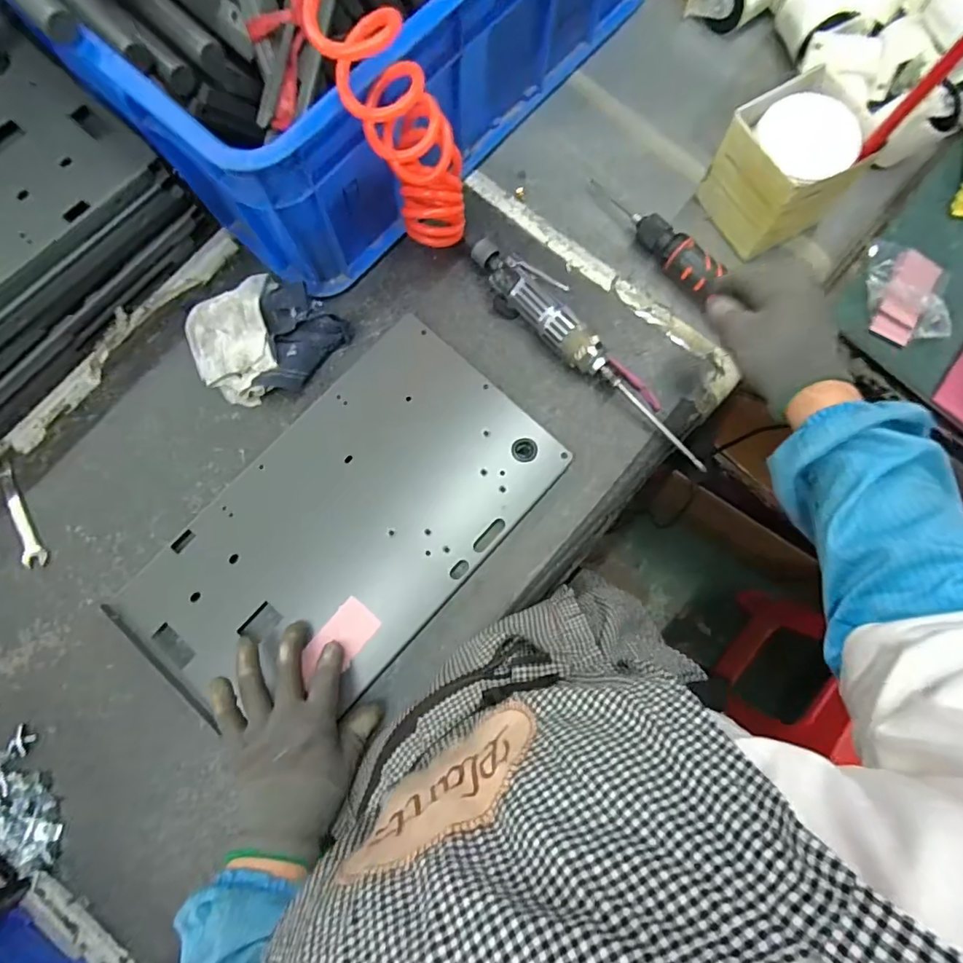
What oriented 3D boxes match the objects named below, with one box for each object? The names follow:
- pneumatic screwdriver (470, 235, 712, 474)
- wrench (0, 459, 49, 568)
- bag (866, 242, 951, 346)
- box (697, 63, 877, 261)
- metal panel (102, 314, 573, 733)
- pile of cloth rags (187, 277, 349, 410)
[{"bbox_3d":[0.112,-0.138,0.544,0.054,0.044,0.319,-44,84,-7],"label":"pneumatic screwdriver"},{"bbox_3d":[-0.460,0.030,0.512,0.018,0.006,0.118,-25,82,-5],"label":"wrench"},{"bbox_3d":[0.474,-0.213,0.562,0.084,0.028,0.114,13,81,1],"label":"bag"},{"bbox_3d":[0.308,-0.318,0.534,0.109,0.110,0.113,-32,82,-6],"label":"box"},{"bbox_3d":[-0.131,0.046,0.505,0.231,0.015,0.408,42,83,6],"label":"metal panel"},{"bbox_3d":[-0.229,-0.148,0.533,0.130,0.050,0.135,0,81,-1],"label":"pile of cloth rags"}]

